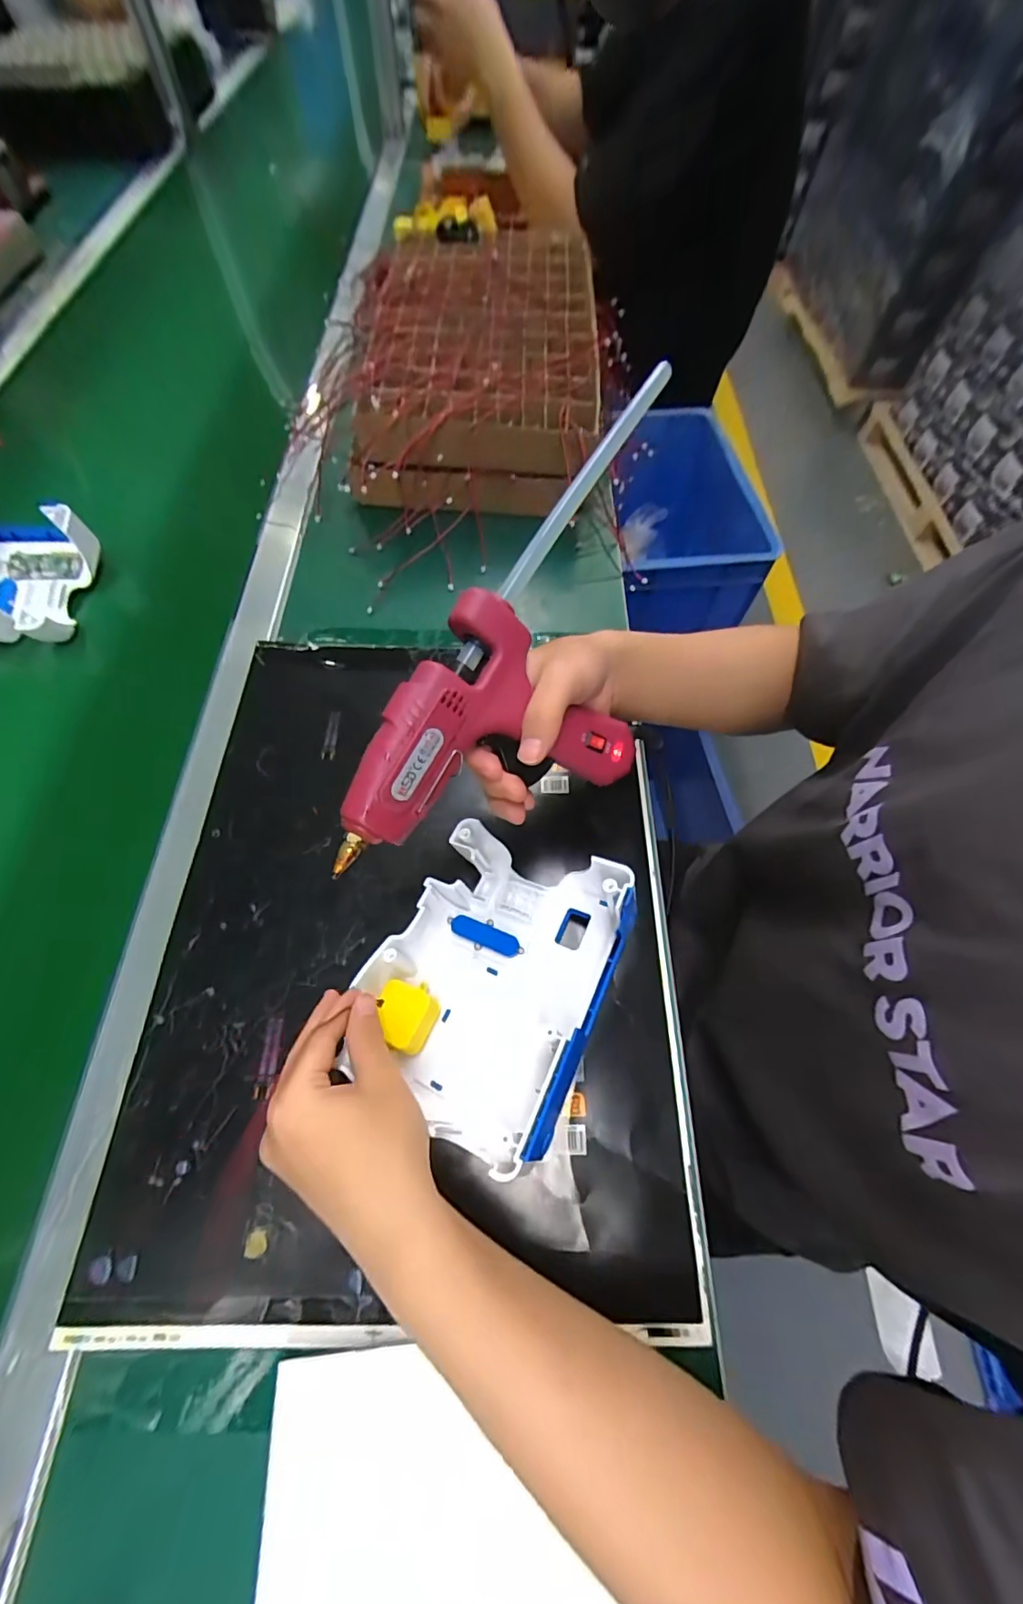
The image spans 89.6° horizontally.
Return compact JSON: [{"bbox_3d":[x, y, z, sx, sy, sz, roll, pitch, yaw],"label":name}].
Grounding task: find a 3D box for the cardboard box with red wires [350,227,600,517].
[{"bbox_3d":[-0.038,-0.536,0.634,0.275,0.119,0.428,0,64,-3],"label":"cardboard box with red wires"}]

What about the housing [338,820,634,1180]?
[{"bbox_3d":[-0.013,0.107,0.331,0.138,0.062,0.180,27,66,10],"label":"housing"}]

